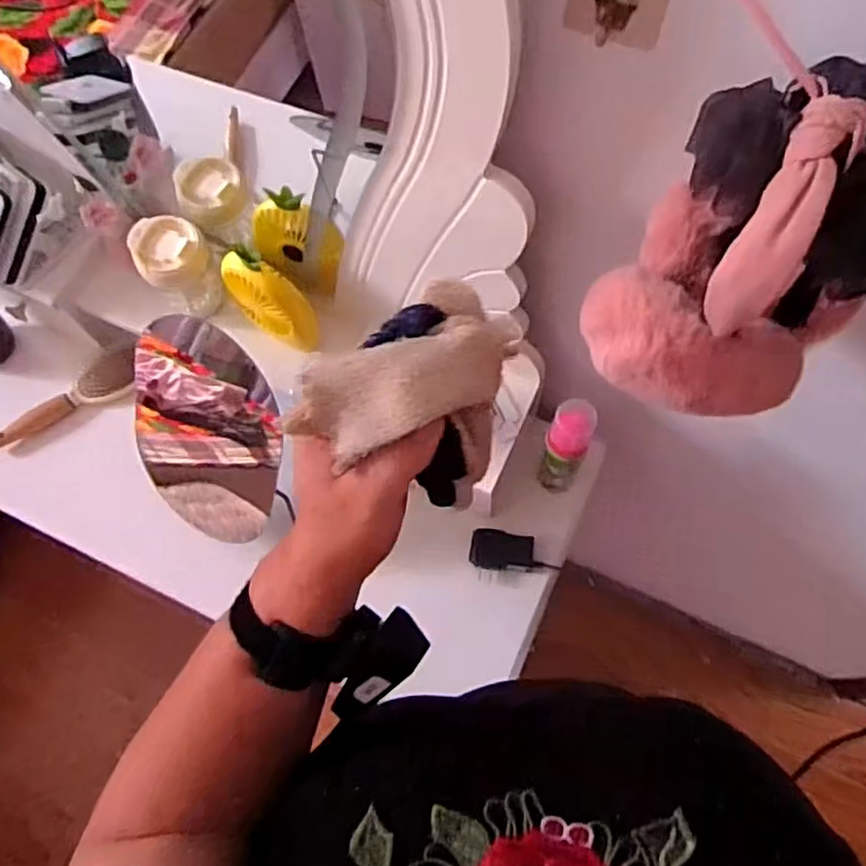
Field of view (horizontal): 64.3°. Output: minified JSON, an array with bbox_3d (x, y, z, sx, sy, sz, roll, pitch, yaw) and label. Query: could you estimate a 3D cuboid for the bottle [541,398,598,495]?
[{"bbox_3d":[0.138,0.018,0.722,0.041,0.151,0.043,-1,67,2],"label":"bottle"}]

